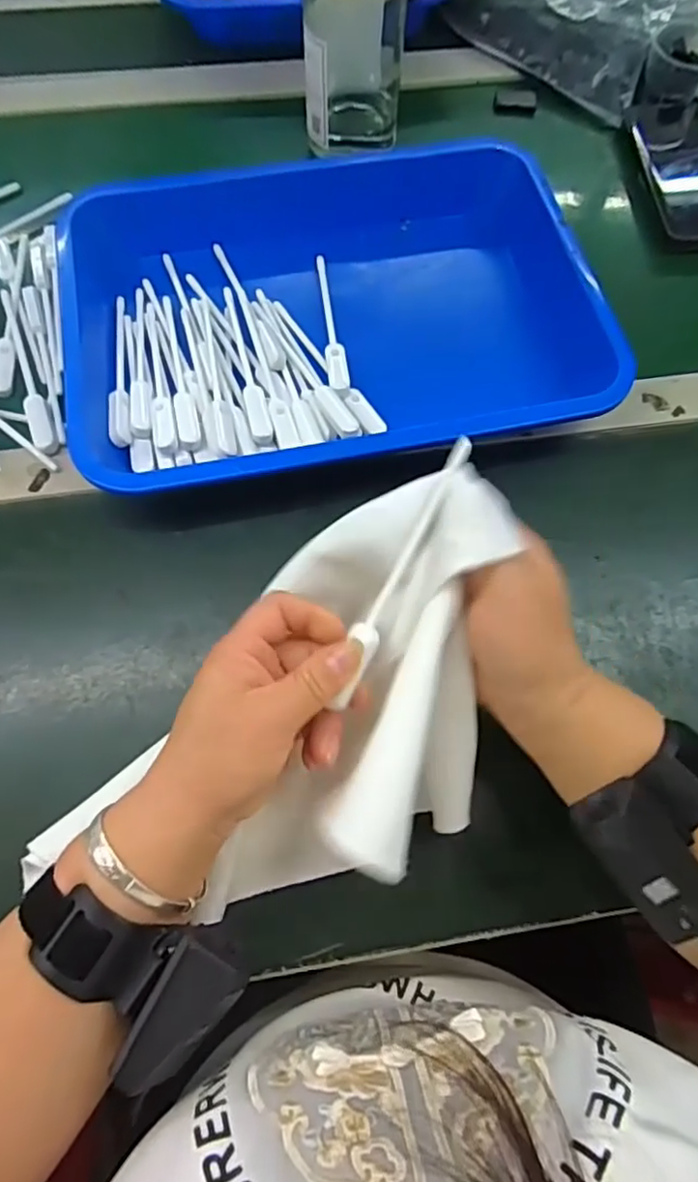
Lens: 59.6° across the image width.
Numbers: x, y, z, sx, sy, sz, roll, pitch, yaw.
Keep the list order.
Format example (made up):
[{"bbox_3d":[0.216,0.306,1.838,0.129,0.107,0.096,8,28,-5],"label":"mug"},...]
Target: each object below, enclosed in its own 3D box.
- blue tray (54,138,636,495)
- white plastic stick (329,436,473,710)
[{"bbox_3d":[-0.016,-0.213,0.438,0.365,0.044,0.287,-12,71,-7],"label":"blue tray"},{"bbox_3d":[0.024,-0.010,0.292,0.013,0.007,0.137,26,93,7],"label":"white plastic stick"}]

